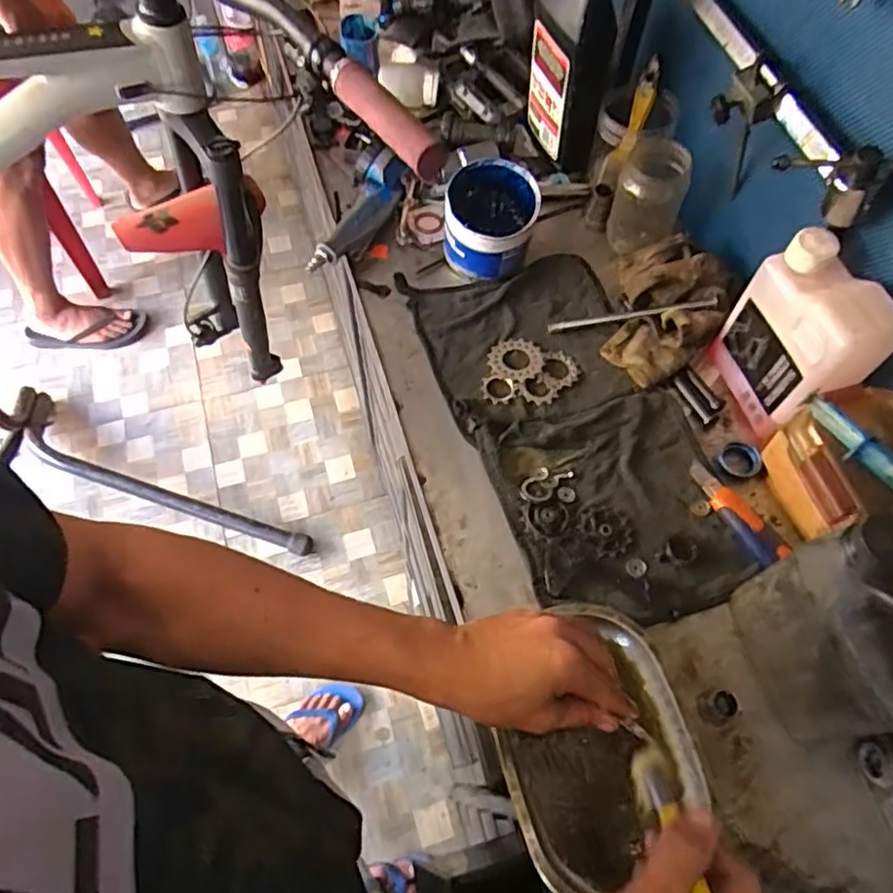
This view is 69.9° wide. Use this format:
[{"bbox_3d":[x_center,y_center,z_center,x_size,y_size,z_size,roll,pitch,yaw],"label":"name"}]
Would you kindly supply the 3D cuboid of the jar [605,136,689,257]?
[{"bbox_3d":[0.227,-0.281,0.724,0.071,0.102,0.077,1,61,-2],"label":"jar"}]

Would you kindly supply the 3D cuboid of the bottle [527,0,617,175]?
[{"bbox_3d":[0.141,-0.436,0.726,0.049,0.232,0.102,-23,65,-14],"label":"bottle"}]

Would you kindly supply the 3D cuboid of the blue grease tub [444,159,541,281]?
[{"bbox_3d":[0.048,-0.244,0.721,0.095,0.102,0.099,1,61,-2],"label":"blue grease tub"}]

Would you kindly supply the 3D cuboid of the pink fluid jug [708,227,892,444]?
[{"bbox_3d":[0.323,-0.089,0.599,0.068,0.173,0.131,-12,63,-9],"label":"pink fluid jug"}]

